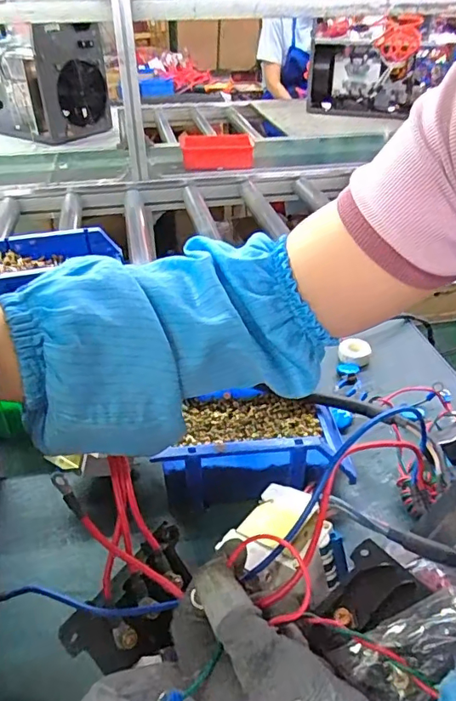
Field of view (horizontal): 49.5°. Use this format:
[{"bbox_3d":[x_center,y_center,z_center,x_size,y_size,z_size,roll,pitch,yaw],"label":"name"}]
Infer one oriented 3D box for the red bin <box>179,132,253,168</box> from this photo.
[{"bbox_3d":[-0.027,-0.534,1.329,0.196,0.072,0.075,-3,36,-3],"label":"red bin"}]

